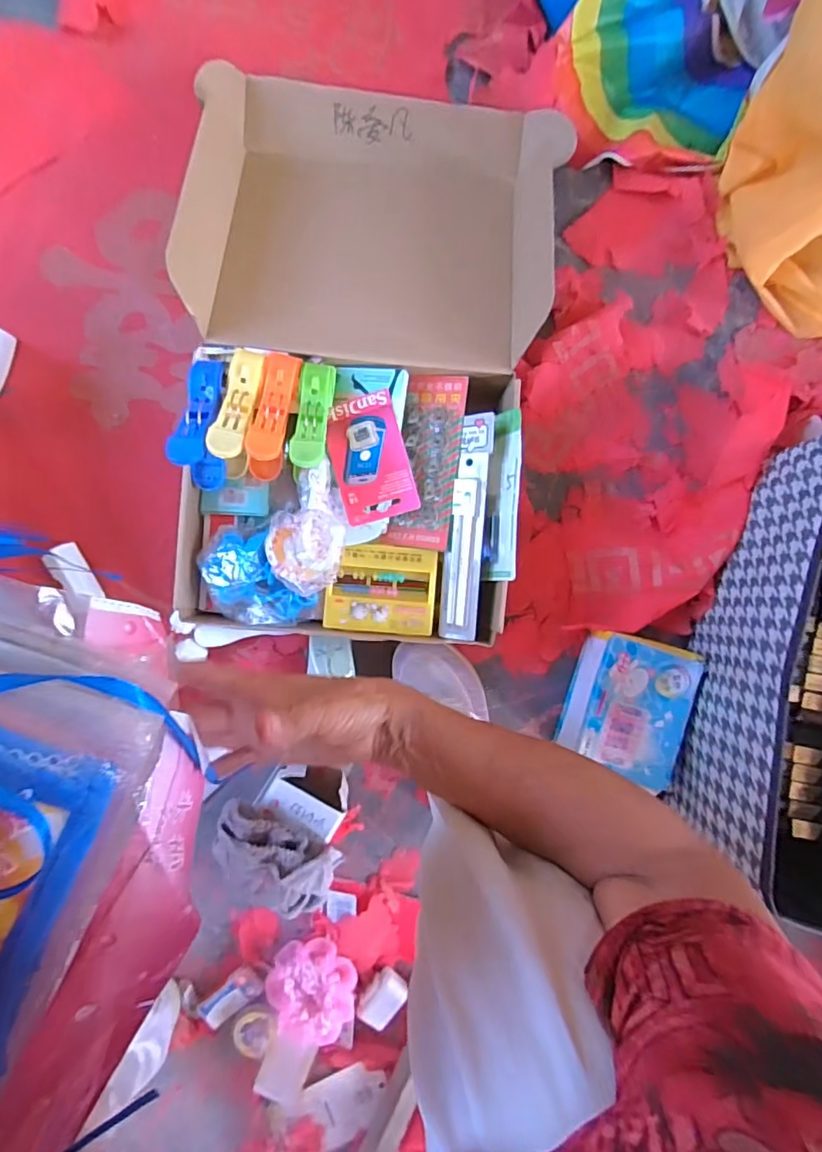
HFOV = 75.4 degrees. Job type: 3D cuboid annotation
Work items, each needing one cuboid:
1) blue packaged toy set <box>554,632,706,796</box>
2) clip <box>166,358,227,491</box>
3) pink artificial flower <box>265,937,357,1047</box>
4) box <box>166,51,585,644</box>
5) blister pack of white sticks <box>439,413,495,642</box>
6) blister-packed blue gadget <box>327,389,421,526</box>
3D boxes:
[{"bbox_3d":[0.238,0.142,0.585,0.109,0.061,0.143,18,89,-2],"label":"blue packaged toy set"},{"bbox_3d":[-0.200,-0.148,0.508,0.034,0.056,0.119,5,90,-2],"label":"clip"},{"bbox_3d":[-0.109,0.452,0.583,0.096,0.037,0.094,-1,90,-2],"label":"pink artificial flower"},{"bbox_3d":[-0.051,-0.241,0.550,0.341,0.115,0.591,6,89,-2],"label":"box"},{"bbox_3d":[0.057,-0.049,0.541,0.036,0.022,0.226,6,89,-2],"label":"blister pack of white sticks"},{"bbox_3d":[-0.041,-0.119,0.541,0.074,0.011,0.124,-16,90,-2],"label":"blister-packed blue gadget"}]

